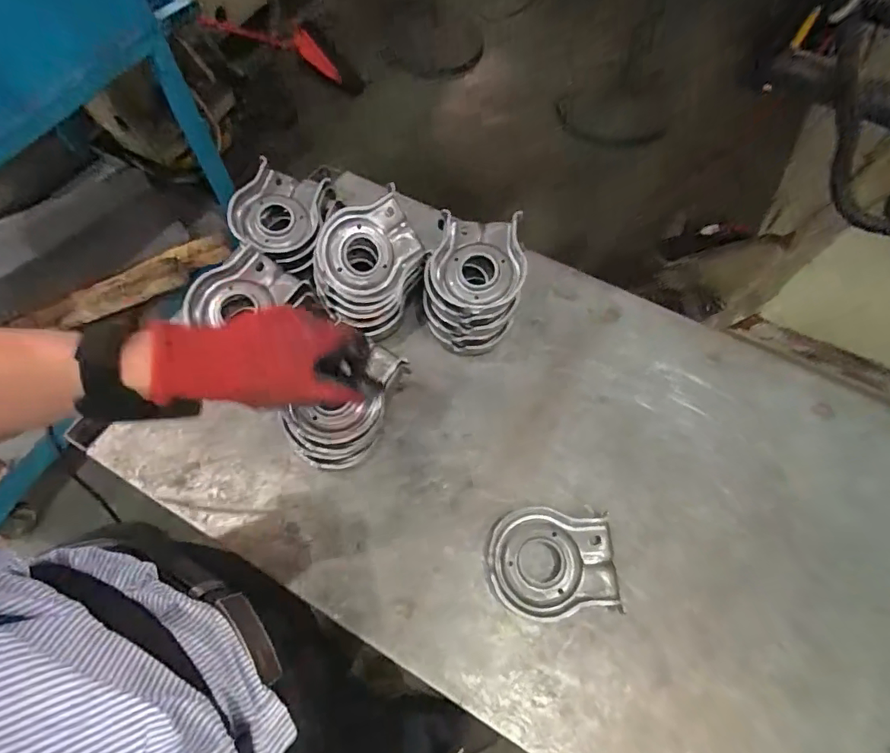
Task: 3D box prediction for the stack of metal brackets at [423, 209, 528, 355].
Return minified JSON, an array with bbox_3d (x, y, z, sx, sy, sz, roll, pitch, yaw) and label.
[{"bbox_3d":[0.036,-0.108,0.597,0.111,0.090,0.143,10,64,5],"label":"stack of metal brackets"}]

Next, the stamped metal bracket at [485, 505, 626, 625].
[{"bbox_3d":[0.106,0.183,0.489,0.121,0.026,0.098,-2,65,-1],"label":"stamped metal bracket"}]

